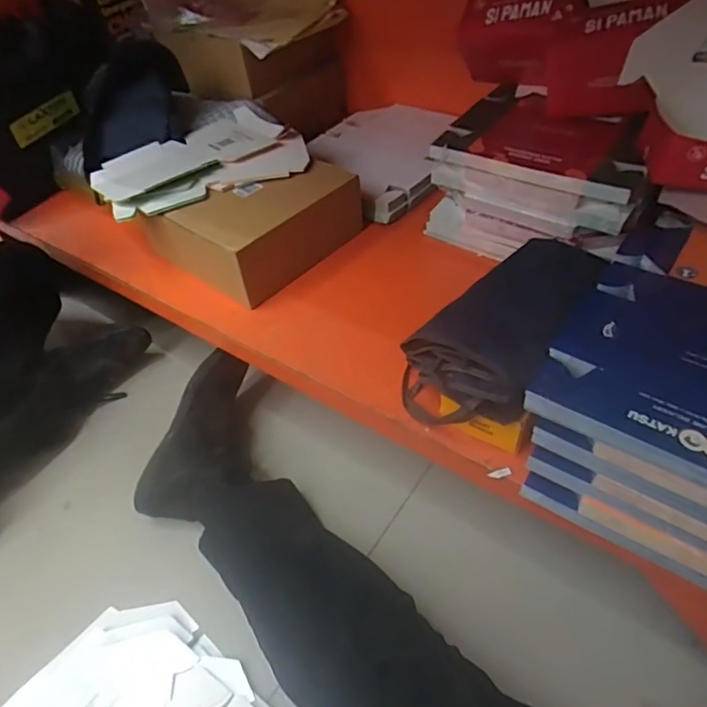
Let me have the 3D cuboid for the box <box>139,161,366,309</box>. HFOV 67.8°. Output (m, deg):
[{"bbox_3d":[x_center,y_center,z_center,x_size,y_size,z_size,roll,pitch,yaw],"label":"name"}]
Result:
[{"bbox_3d":[-0.156,-0.217,0.841,0.236,0.092,0.265,33,58,32],"label":"box"}]

